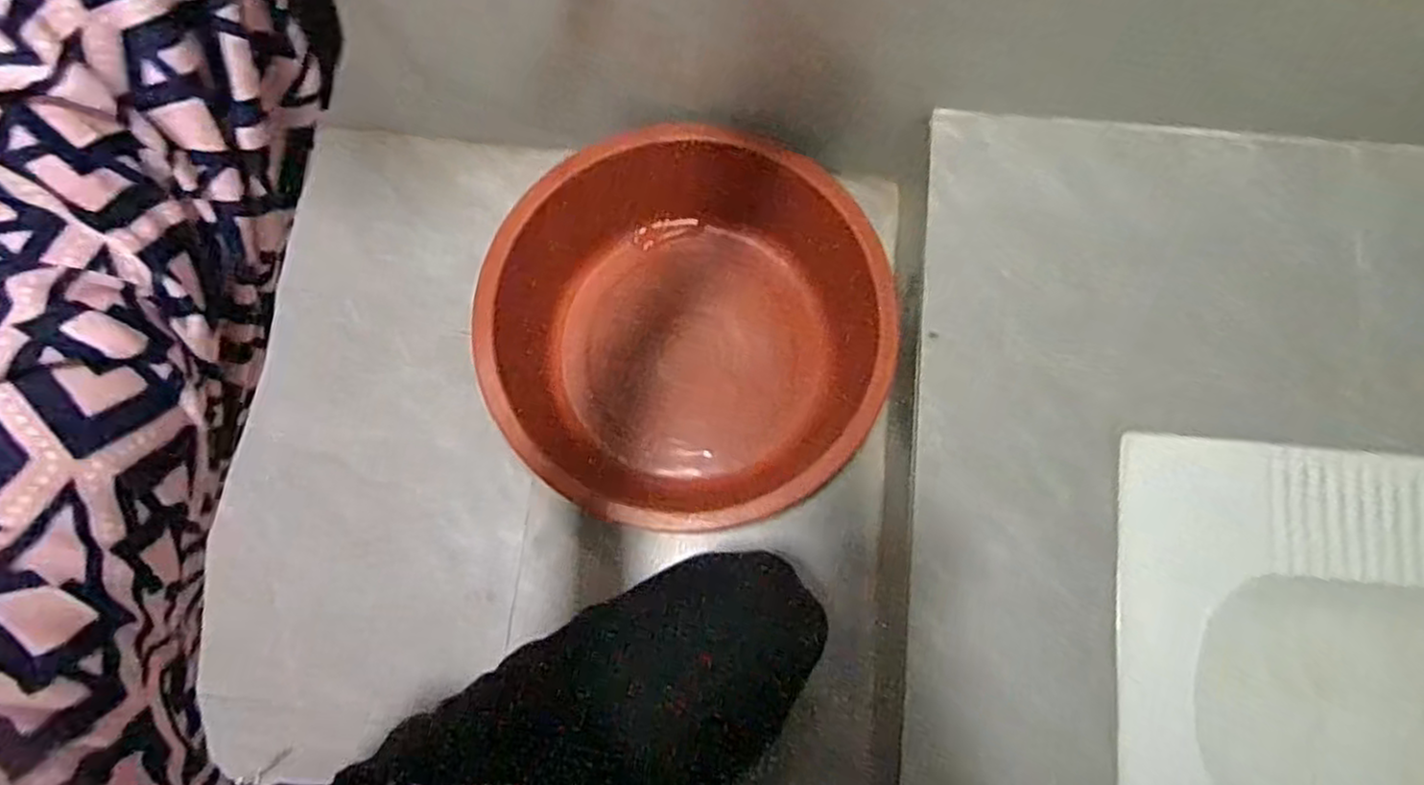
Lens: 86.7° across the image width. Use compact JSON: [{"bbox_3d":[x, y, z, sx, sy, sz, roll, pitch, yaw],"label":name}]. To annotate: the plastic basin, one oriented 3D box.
[{"bbox_3d":[-0.029,-0.052,0.758,0.381,0.160,0.368,0,77,-2],"label":"plastic basin"}]

